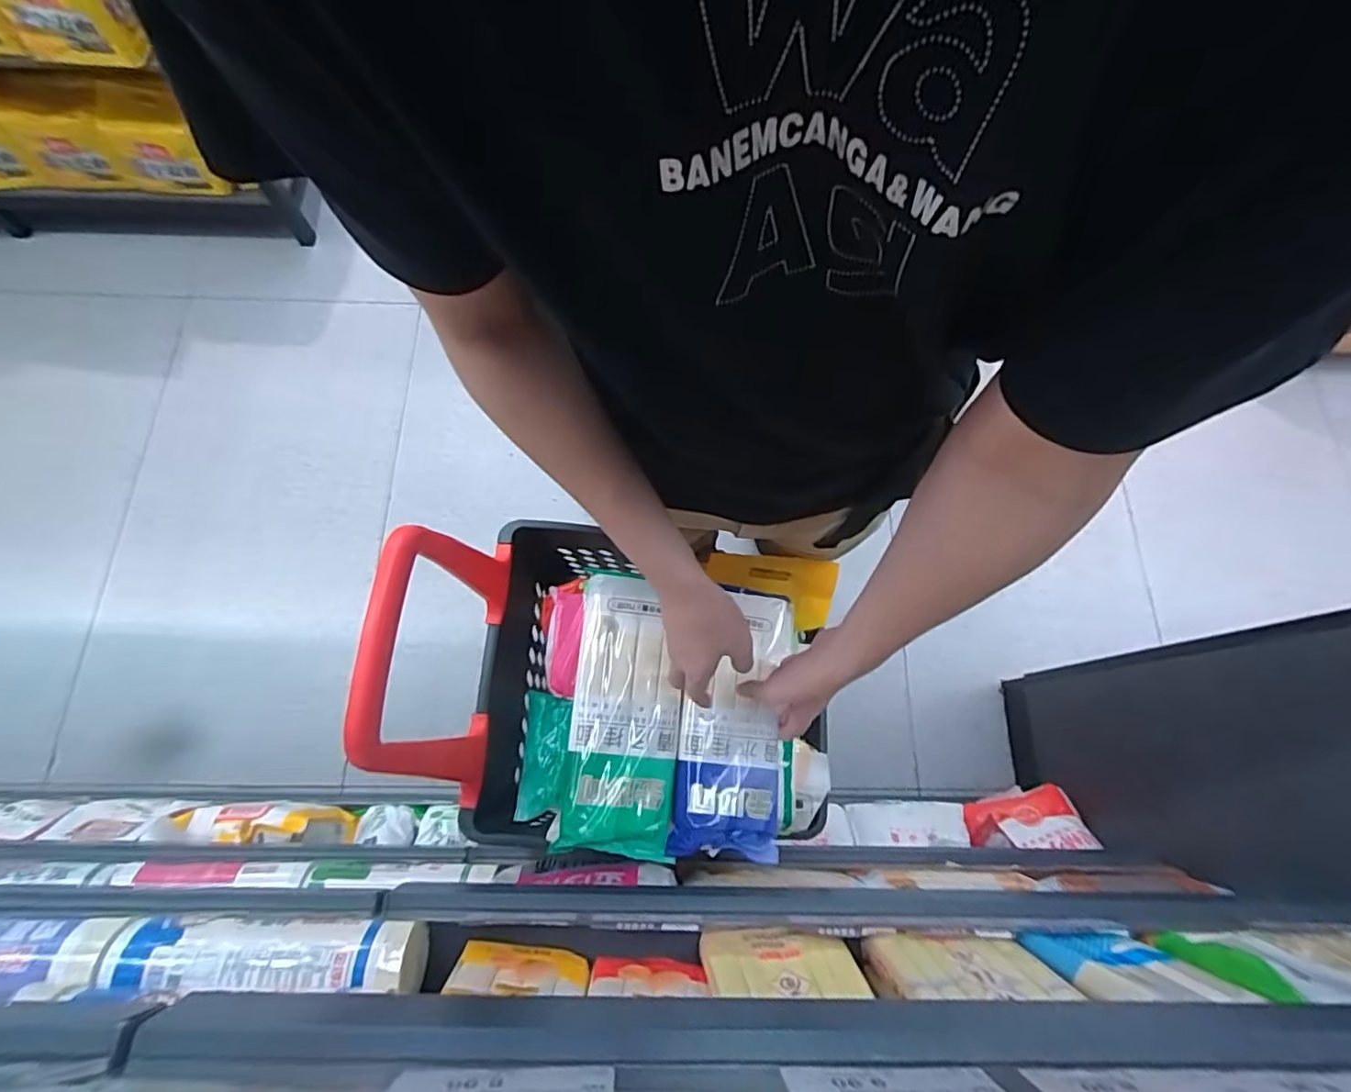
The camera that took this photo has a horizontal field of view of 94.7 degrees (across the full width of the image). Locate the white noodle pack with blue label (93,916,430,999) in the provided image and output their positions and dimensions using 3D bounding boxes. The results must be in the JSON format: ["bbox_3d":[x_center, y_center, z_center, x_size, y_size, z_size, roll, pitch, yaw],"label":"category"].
[{"bbox_3d":[-0.350,0.350,0.534,0.247,0.054,0.051,4,72,-1],"label":"white noodle pack with blue label"}]

